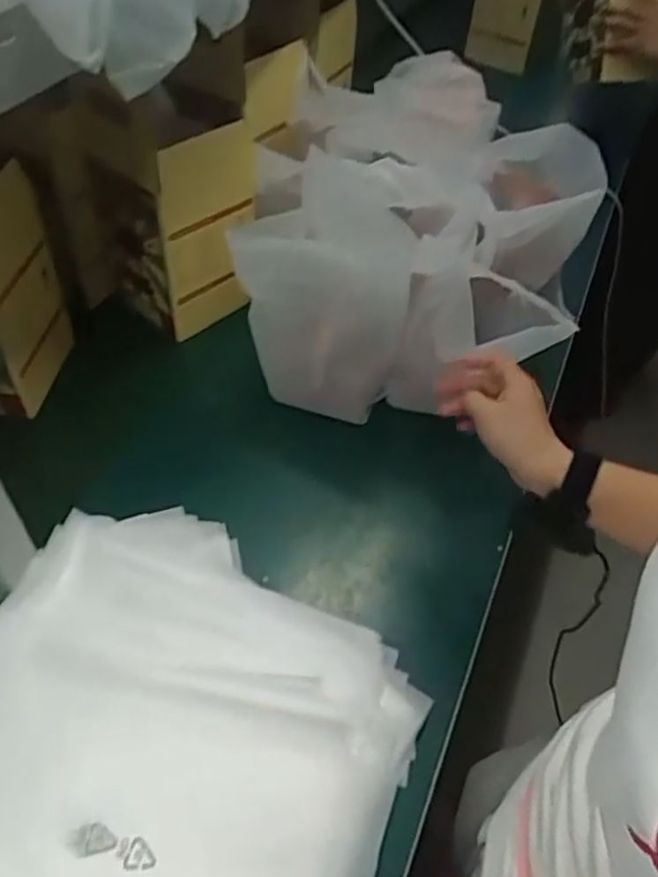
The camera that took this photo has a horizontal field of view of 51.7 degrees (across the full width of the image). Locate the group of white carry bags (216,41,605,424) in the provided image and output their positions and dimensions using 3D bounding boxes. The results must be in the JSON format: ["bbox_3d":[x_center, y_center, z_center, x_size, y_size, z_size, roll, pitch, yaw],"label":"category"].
[{"bbox_3d":[0.128,-0.317,0.931,0.414,0.215,0.636,11,50,4],"label":"group of white carry bags"}]

